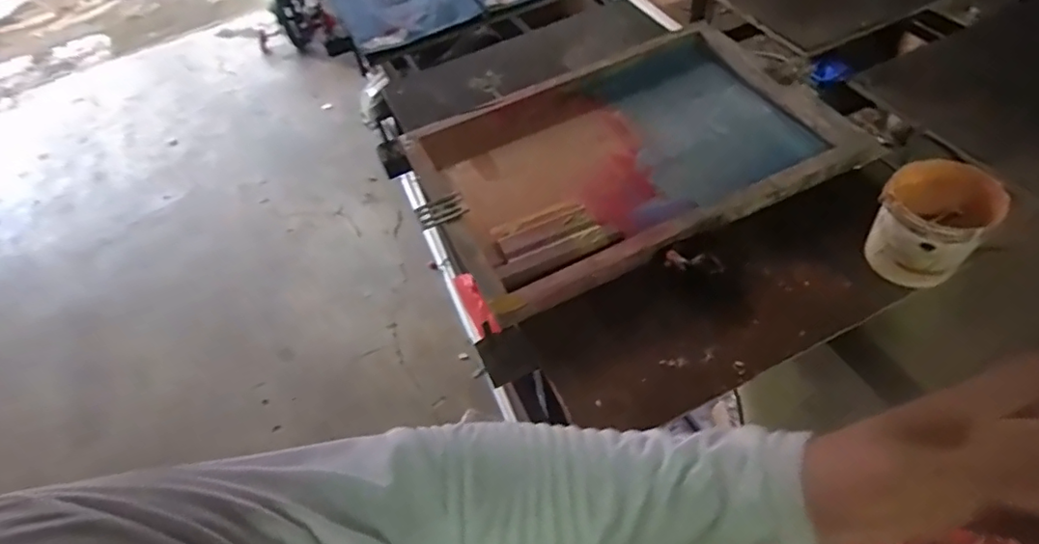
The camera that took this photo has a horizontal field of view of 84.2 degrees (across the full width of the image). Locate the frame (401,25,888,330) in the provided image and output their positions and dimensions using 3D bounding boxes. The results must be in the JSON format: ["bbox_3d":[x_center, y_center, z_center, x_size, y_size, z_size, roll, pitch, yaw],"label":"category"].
[{"bbox_3d":[0.172,-0.221,0.981,0.646,0.041,0.461,-24,54,-10],"label":"frame"}]

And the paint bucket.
[{"bbox_3d":[0.526,-0.058,0.751,0.122,0.128,0.113,-4,53,5],"label":"paint bucket"}]

